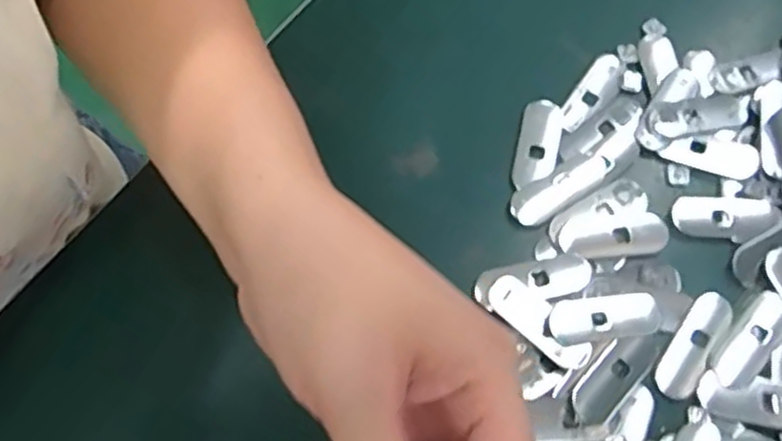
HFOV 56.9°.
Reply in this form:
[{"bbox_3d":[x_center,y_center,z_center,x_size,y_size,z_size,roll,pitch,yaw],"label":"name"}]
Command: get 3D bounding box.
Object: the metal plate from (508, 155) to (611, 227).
[{"bbox_3d":[0.080,-0.015,0.338,0.053,0.004,0.018,-29,72,-12],"label":"metal plate"}]

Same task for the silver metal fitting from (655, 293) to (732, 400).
[{"bbox_3d":[0.131,0.054,0.312,0.017,0.005,0.049,33,72,12],"label":"silver metal fitting"}]

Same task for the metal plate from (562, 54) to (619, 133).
[{"bbox_3d":[0.101,-0.064,0.362,0.017,0.004,0.050,35,72,12],"label":"metal plate"}]

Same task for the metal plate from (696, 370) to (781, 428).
[{"bbox_3d":[0.154,0.076,0.300,0.050,0.004,0.017,13,69,4],"label":"metal plate"}]

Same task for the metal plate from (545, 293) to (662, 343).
[{"bbox_3d":[0.092,0.042,0.314,0.050,0.004,0.019,-5,68,-3],"label":"metal plate"}]

